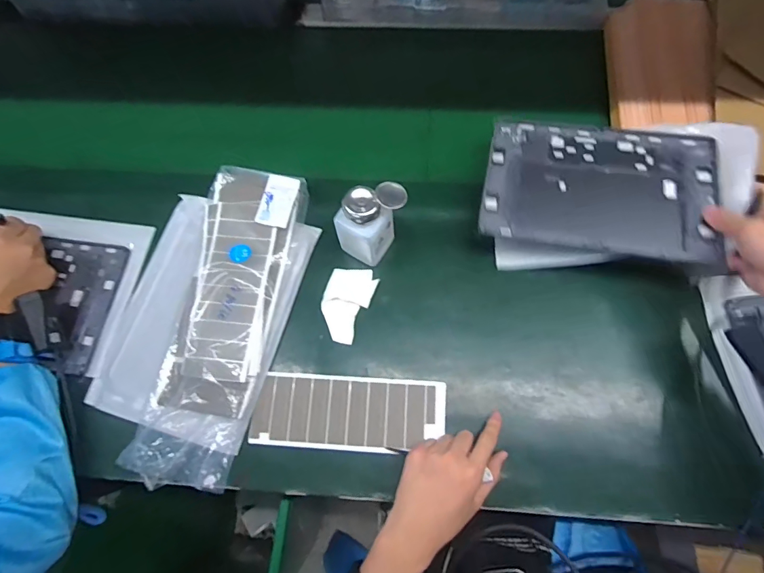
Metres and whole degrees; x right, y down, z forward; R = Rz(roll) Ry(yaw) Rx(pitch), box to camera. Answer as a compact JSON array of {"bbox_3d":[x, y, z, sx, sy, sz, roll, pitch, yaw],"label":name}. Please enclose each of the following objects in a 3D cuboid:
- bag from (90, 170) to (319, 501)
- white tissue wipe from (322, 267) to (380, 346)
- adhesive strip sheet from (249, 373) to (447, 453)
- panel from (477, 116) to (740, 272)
[{"bbox_3d":[-0.212,0.023,0.500,0.194,0.039,0.372,14,73,4],"label":"bag"},{"bbox_3d":[-0.045,0.018,0.517,0.056,0.004,0.094,19,72,9],"label":"white tissue wipe"},{"bbox_3d":[-0.036,0.143,0.482,0.214,0.006,0.075,3,75,1],"label":"adhesive strip sheet"},{"bbox_3d":[0.253,-0.117,0.497,0.250,0.007,0.172,11,70,10],"label":"panel"}]

